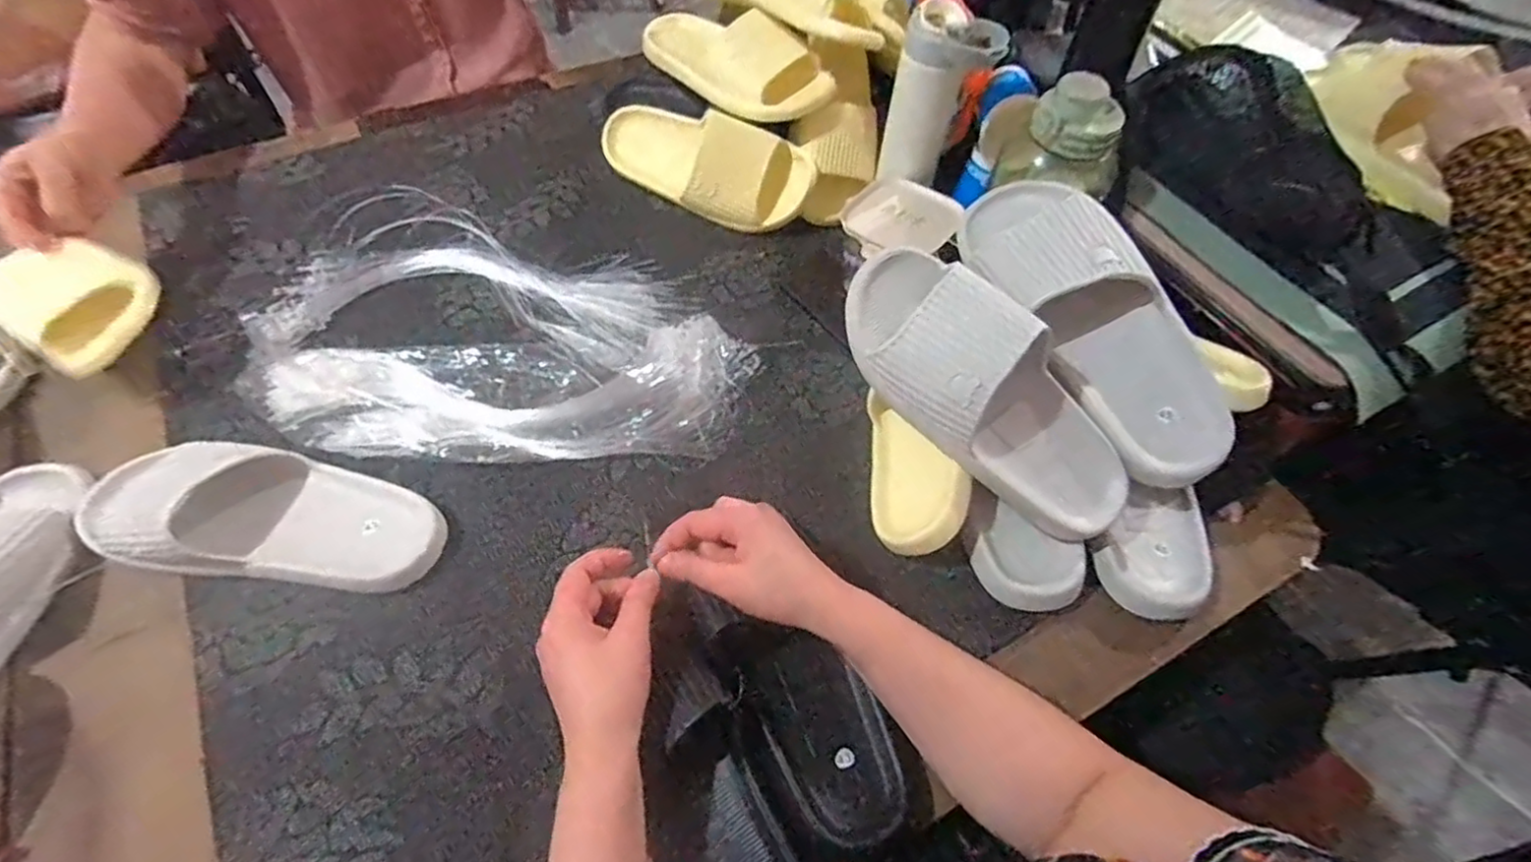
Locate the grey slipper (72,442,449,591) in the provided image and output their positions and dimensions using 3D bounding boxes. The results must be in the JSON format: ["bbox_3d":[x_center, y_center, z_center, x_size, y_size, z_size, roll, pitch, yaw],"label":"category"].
[{"bbox_3d":[-0.399,0.063,0.529,0.273,0.066,0.108,12,58,6],"label":"grey slipper"}]

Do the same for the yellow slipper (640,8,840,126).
[{"bbox_3d":[-0.037,-0.421,0.763,0.250,0.063,0.085,40,64,21],"label":"yellow slipper"}]

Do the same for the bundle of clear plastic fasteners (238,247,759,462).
[{"bbox_3d":[-0.251,-0.083,0.662,0.475,0.029,0.251,3,57,0],"label":"bundle of clear plastic fasteners"}]

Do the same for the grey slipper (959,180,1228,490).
[{"bbox_3d":[0.264,-0.087,0.552,0.107,0.077,0.286,-28,80,-18],"label":"grey slipper"}]

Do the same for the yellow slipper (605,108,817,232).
[{"bbox_3d":[-0.072,-0.300,0.770,0.248,0.106,0.064,25,24,17],"label":"yellow slipper"}]

